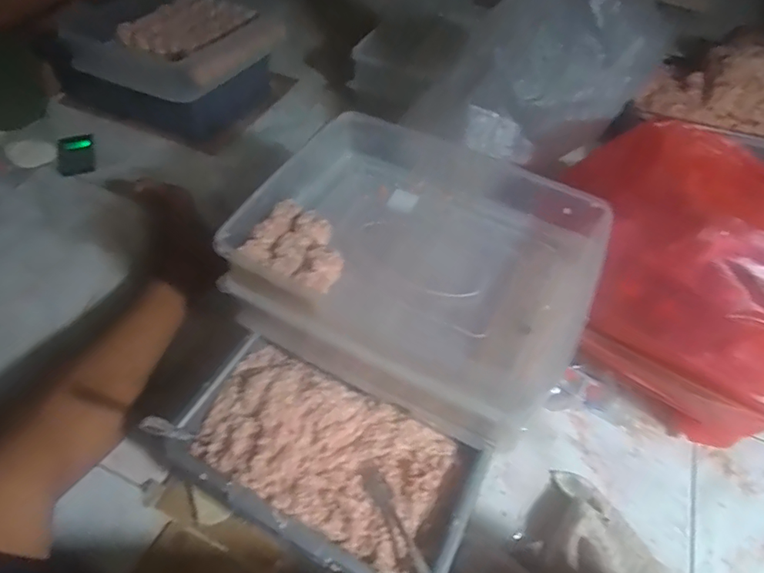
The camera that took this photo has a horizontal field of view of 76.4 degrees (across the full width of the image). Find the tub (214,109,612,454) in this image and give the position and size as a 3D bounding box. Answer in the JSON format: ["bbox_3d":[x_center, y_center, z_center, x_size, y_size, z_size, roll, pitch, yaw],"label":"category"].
[{"bbox_3d":[0.053,-0.036,0.585,0.364,0.124,0.324,24,54,14],"label":"tub"}]

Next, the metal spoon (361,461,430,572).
[{"bbox_3d":[0.021,0.242,0.465,0.021,0.021,0.163,-21,43,-19],"label":"metal spoon"}]

